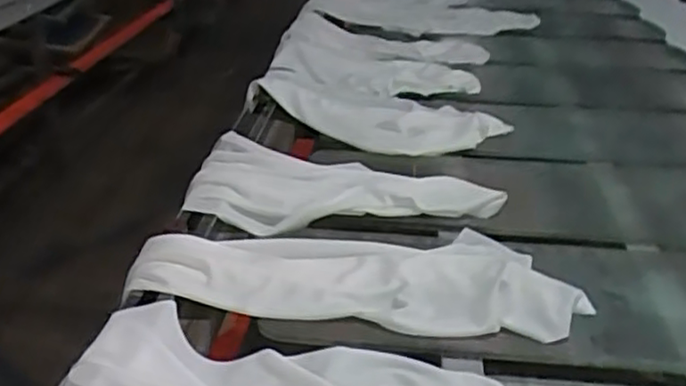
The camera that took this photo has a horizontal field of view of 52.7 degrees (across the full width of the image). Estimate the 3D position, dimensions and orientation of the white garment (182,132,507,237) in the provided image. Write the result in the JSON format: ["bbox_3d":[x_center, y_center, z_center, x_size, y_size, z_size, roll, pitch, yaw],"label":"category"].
[{"bbox_3d":[-0.001,-0.011,0.907,0.391,0.047,0.168,1,29,0],"label":"white garment"}]

